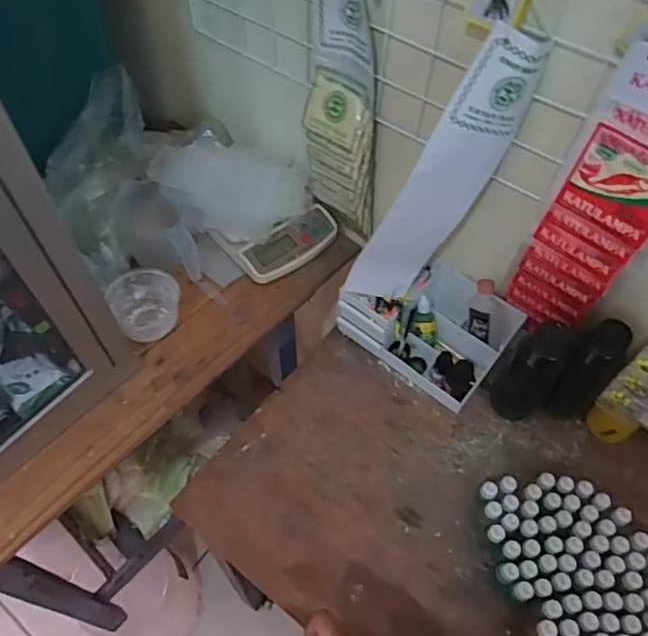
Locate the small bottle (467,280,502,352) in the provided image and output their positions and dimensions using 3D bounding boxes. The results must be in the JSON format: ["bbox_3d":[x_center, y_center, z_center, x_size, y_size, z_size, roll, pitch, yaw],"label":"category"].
[{"bbox_3d":[0.234,-0.005,0.816,0.041,0.101,0.034,-10,19,-8],"label":"small bottle"}]

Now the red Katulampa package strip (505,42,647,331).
[{"bbox_3d":[0.297,-0.104,0.608,0.116,0.361,0.030,35,62,20],"label":"red Katulampa package strip"}]

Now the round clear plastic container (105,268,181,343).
[{"bbox_3d":[-0.244,-0.019,0.784,0.090,0.053,0.088,1,56,-1],"label":"round clear plastic container"}]

